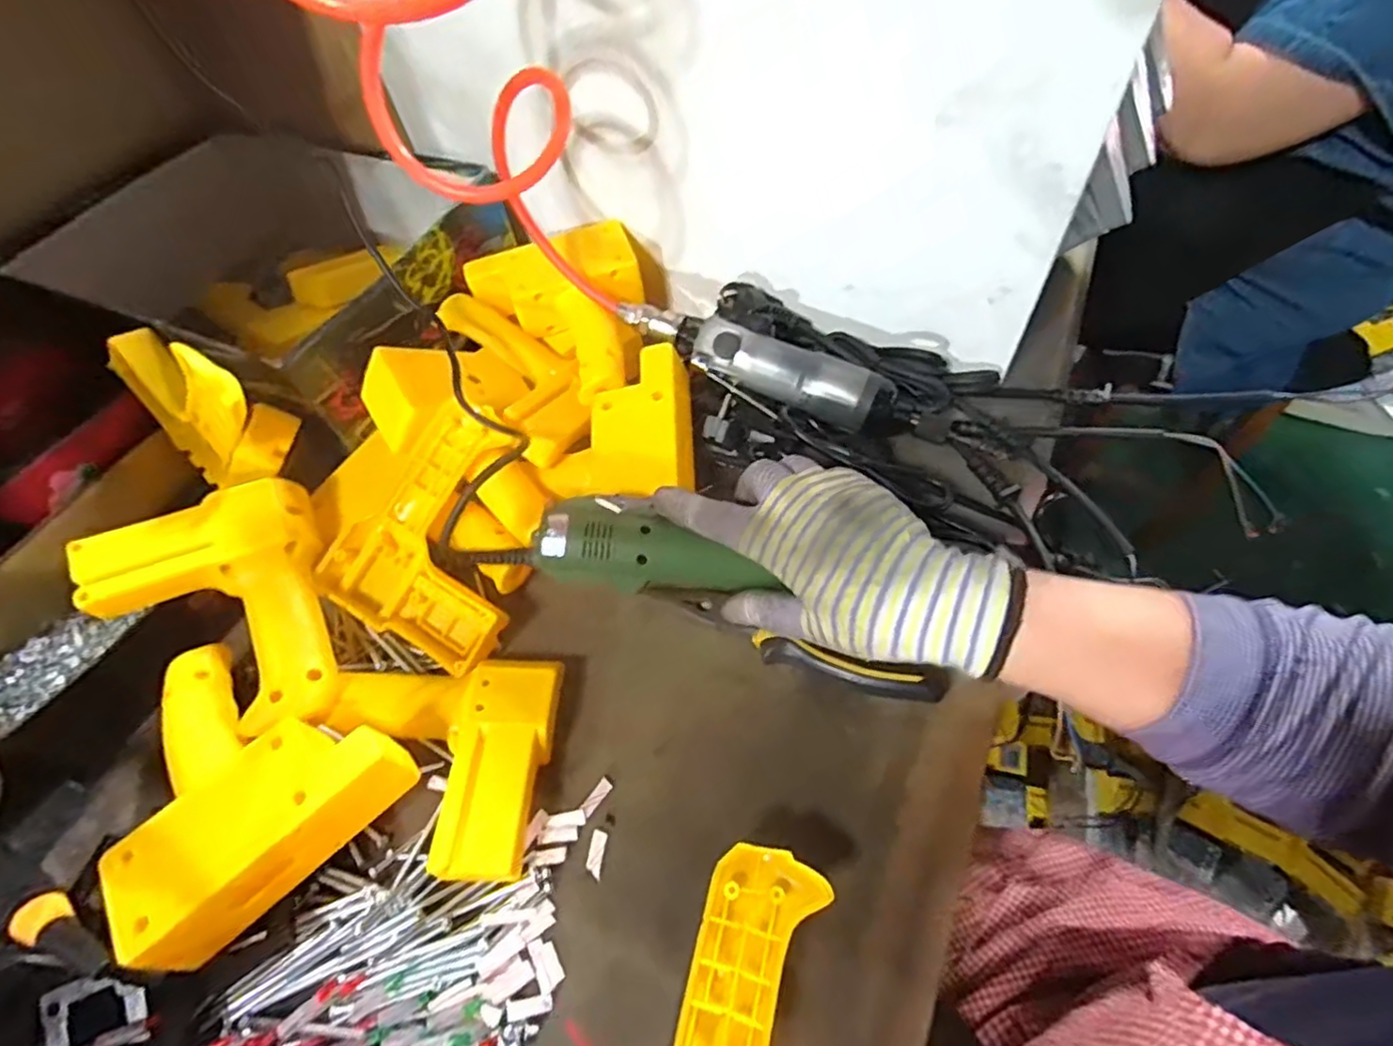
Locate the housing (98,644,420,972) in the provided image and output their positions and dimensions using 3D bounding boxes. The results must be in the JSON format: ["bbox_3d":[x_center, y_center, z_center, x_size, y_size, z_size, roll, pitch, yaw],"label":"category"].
[{"bbox_3d":[-0.247,0.122,0.337,0.126,0.038,0.154,-41,63,-20],"label":"housing"}]

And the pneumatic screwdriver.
[{"bbox_3d":[0.043,-0.109,0.437,0.204,0.040,0.038,23,62,19],"label":"pneumatic screwdriver"}]

